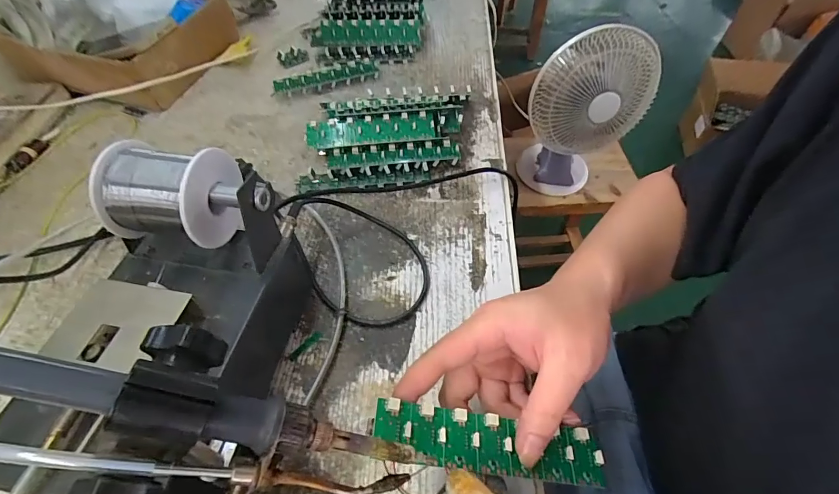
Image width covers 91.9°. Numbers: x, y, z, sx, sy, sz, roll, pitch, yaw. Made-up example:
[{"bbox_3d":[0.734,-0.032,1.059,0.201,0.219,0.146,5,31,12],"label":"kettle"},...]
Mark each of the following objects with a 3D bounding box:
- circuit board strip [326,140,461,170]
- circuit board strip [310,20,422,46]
[{"bbox_3d":[-0.027,-0.095,0.437,0.139,0.021,0.028,-4,53,-2],"label":"circuit board strip"},{"bbox_3d":[-0.079,-0.302,0.571,0.160,0.034,0.017,4,53,4],"label":"circuit board strip"}]

